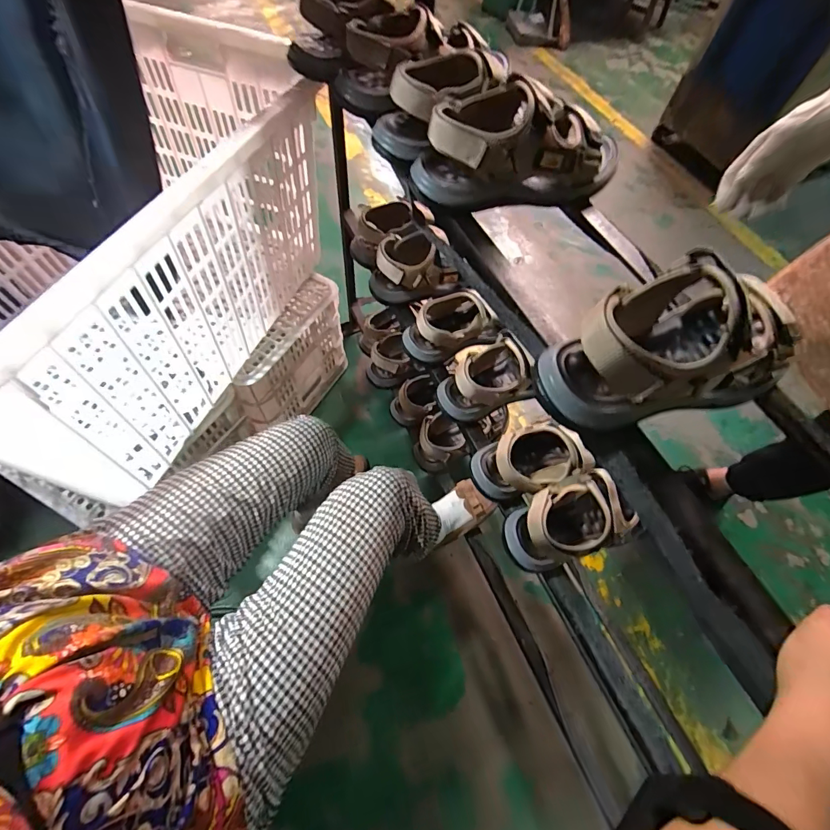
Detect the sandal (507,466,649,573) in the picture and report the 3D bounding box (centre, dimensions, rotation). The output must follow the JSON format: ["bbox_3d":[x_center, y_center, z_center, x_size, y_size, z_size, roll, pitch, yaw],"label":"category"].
[{"bbox_3d":[0.217,0.150,0.589,0.194,0.083,0.096,-14,63,-12],"label":"sandal"}]

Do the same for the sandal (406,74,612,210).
[{"bbox_3d":[0.123,-0.330,0.498,0.256,0.094,0.112,-12,63,-11],"label":"sandal"}]

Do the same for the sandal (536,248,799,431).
[{"bbox_3d":[0.225,-0.061,0.358,0.211,0.086,0.105,-18,64,-13],"label":"sandal"}]

